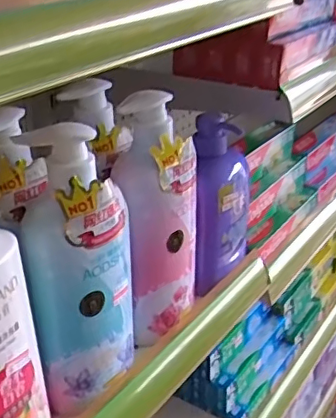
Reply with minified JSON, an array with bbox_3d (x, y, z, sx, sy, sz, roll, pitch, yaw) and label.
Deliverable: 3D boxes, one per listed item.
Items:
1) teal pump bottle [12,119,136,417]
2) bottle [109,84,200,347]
[{"bbox_3d":[-0.069,0.044,0.454,0.097,0.225,0.068,-18,29,-19],"label":"teal pump bottle"},{"bbox_3d":[-0.008,0.010,0.514,0.070,0.213,0.070,2,27,2],"label":"bottle"}]

